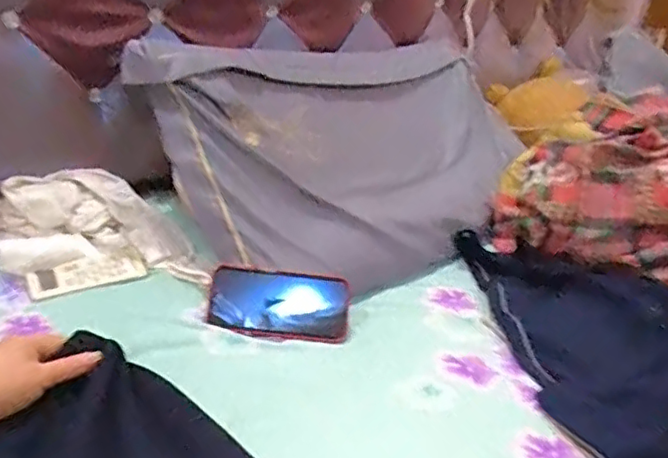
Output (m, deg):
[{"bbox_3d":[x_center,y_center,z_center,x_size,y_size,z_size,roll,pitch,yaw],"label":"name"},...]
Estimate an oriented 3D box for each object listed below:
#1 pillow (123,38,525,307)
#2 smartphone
[{"bbox_3d":[0.063,-0.132,0.944,0.327,0.266,0.636,25,33,36],"label":"pillow"},{"bbox_3d":[-0.063,0.089,0.719,0.162,0.081,0.012,7,-16,-7],"label":"smartphone"}]

